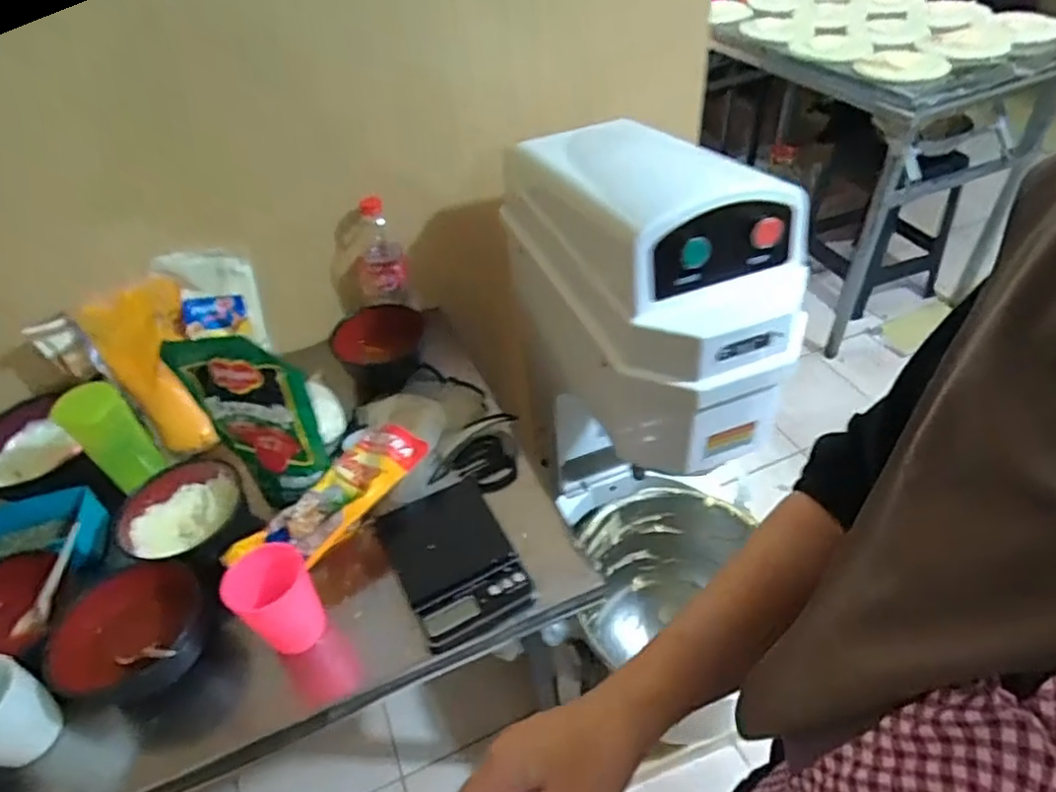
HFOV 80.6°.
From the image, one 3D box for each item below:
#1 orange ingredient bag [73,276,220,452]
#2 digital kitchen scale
[{"bbox_3d":[-0.527,-0.038,0.890,0.128,0.053,0.258,-25,82,-19],"label":"orange ingredient bag"},{"bbox_3d":[-0.088,0.181,0.719,0.127,0.027,0.192,-23,45,-17],"label":"digital kitchen scale"}]

